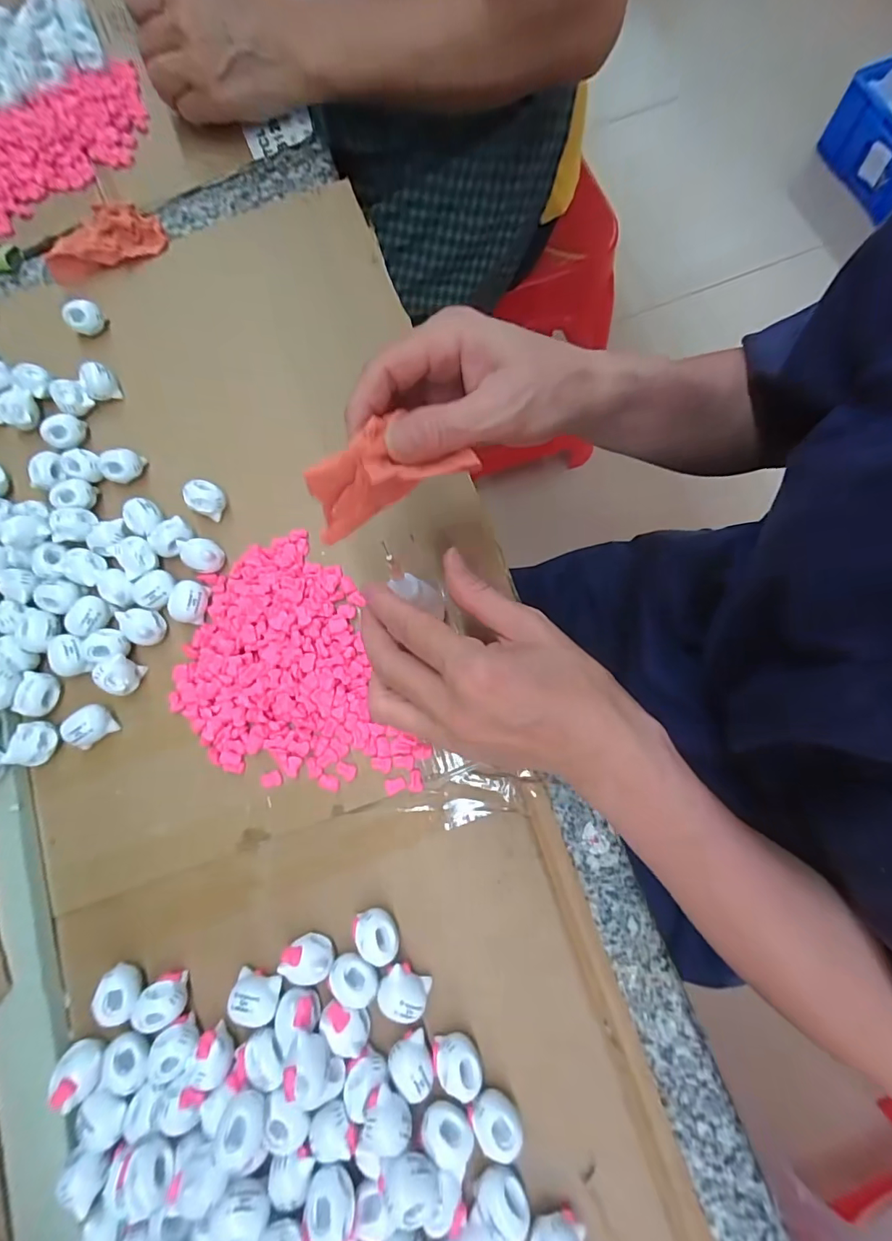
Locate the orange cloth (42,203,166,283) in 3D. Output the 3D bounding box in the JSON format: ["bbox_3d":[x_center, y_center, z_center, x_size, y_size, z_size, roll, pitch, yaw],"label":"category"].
[{"bbox_3d":[-0.268,-0.298,0.377,0.087,0.028,0.047,-23,77,-3],"label":"orange cloth"}]

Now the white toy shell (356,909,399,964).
[{"bbox_3d":[-0.036,0.168,0.256,0.021,0.017,0.026,-17,77,-1],"label":"white toy shell"}]

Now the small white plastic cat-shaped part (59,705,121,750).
[{"bbox_3d":[-0.214,0.063,0.288,0.023,0.019,0.019,-38,78,-6],"label":"small white plastic cat-shaped part"}]

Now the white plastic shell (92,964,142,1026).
[{"bbox_3d":[-0.173,0.199,0.256,0.024,0.020,0.020,42,82,11],"label":"white plastic shell"}]

